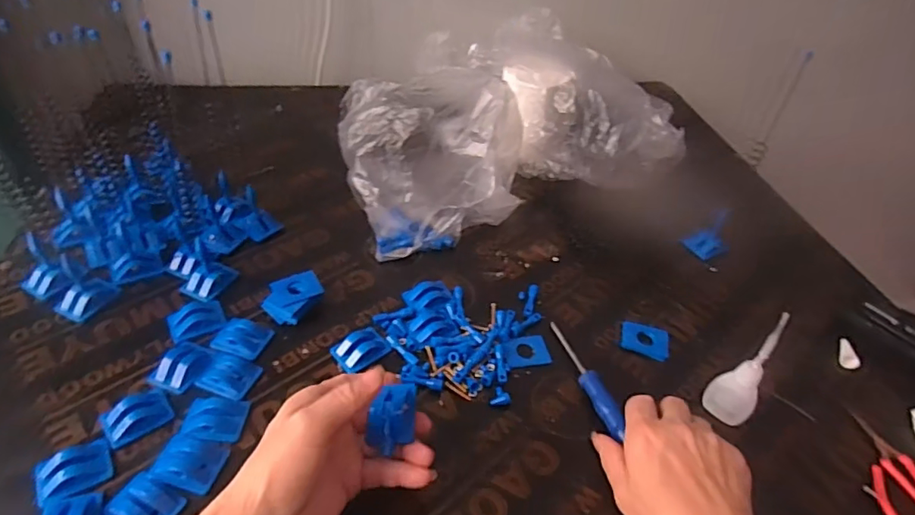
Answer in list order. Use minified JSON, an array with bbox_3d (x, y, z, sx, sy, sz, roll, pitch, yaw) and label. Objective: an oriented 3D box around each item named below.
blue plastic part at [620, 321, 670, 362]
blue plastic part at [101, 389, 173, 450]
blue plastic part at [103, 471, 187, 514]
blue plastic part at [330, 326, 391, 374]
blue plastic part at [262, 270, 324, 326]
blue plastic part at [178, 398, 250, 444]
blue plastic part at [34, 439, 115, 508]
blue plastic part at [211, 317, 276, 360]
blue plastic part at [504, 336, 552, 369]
[{"bbox_3d":[0.179,0.078,0.509,0.043,0.004,0.039,16,44,10],"label":"blue plastic part"},{"bbox_3d":[-0.244,0.120,0.410,0.045,0.011,0.034,-27,52,-31],"label":"blue plastic part"},{"bbox_3d":[-0.211,0.167,0.360,0.042,0.006,0.035,22,45,16],"label":"blue plastic part"},{"bbox_3d":[-0.085,0.081,0.474,0.045,0.014,0.035,-30,54,-33],"label":"blue plastic part"},{"bbox_3d":[-0.152,0.037,0.500,0.039,0.023,0.050,29,47,23],"label":"blue plastic part"},{"bbox_3d":[-0.188,0.124,0.413,0.046,0.009,0.037,6,43,0],"label":"blue plastic part"},{"bbox_3d":[-0.268,0.149,0.375,0.044,0.013,0.035,-21,49,-26],"label":"blue plastic part"},{"bbox_3d":[-0.188,0.069,0.470,0.044,0.007,0.037,16,44,10],"label":"blue plastic part"},{"bbox_3d":[0.063,0.086,0.489,0.039,0.004,0.032,-3,44,-10],"label":"blue plastic part"}]

